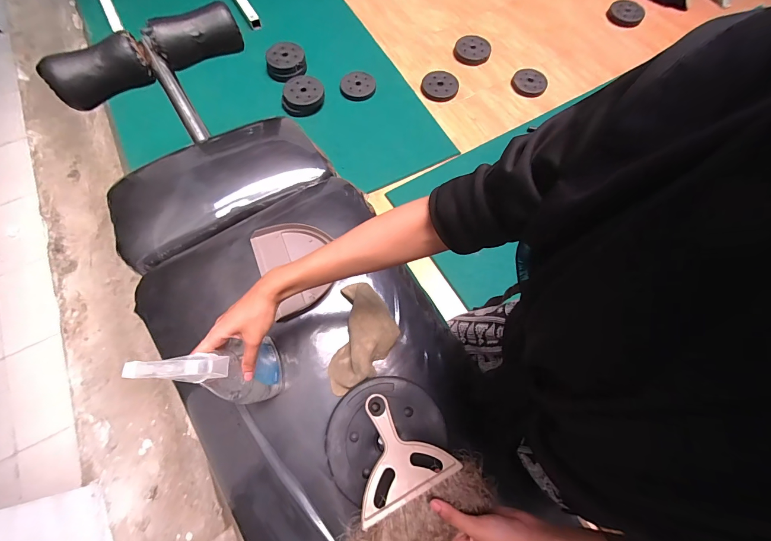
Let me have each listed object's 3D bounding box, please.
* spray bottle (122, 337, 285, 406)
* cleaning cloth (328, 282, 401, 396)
[{"bbox_3d":[-0.196,0.122,0.422,0.081,0.213,0.077,8,75,7],"label":"spray bottle"},{"bbox_3d":[-0.032,0.109,0.528,0.098,0.047,0.161,9,67,3],"label":"cleaning cloth"}]

